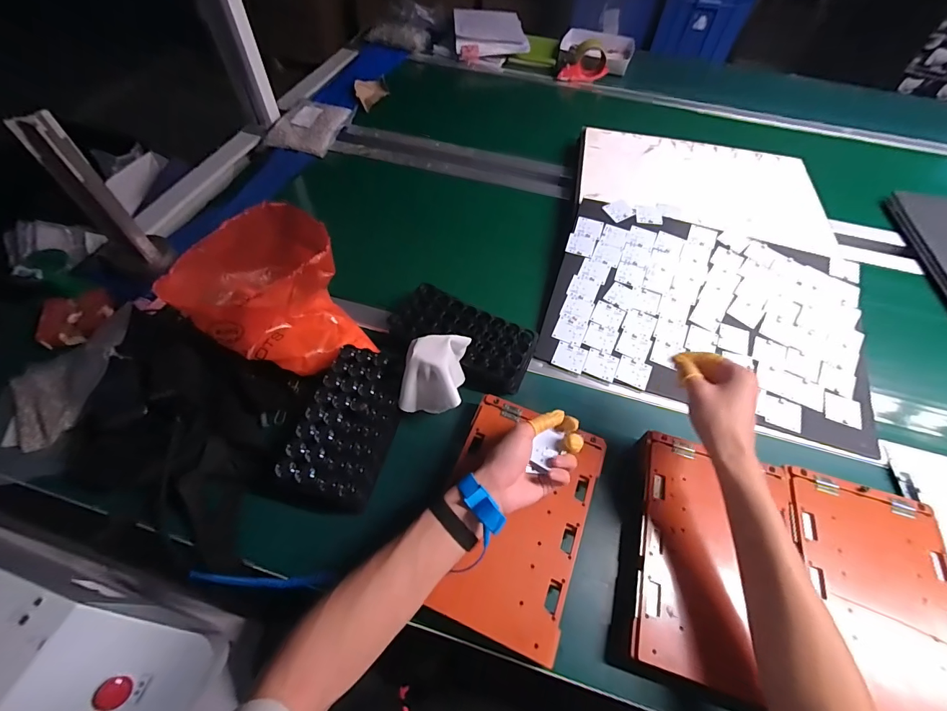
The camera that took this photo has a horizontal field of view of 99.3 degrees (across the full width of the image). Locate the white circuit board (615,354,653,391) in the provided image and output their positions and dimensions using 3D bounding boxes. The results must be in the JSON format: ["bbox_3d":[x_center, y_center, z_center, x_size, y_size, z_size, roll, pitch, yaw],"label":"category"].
[{"bbox_3d":[0.248,0.027,0.622,0.047,0.004,0.046,22,67,13],"label":"white circuit board"}]

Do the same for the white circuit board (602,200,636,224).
[{"bbox_3d":[0.280,-0.277,0.770,0.053,0.004,0.048,-25,65,-12],"label":"white circuit board"}]

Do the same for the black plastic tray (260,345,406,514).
[{"bbox_3d":[-0.169,0.091,0.517,0.126,0.067,0.203,14,57,7],"label":"black plastic tray"}]

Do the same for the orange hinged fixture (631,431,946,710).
[{"bbox_3d":[0.346,0.235,0.433,0.328,0.037,0.245,13,57,6],"label":"orange hinged fixture"}]

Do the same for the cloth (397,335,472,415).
[{"bbox_3d":[-0.049,0.022,0.538,0.078,0.106,0.104,11,57,5],"label":"cloth"}]

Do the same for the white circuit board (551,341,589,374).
[{"bbox_3d":[0.152,0.003,0.633,0.048,0.004,0.044,21,68,10],"label":"white circuit board"}]

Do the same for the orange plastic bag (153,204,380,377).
[{"bbox_3d":[-0.263,-0.072,0.537,0.181,0.167,0.177,35,62,19],"label":"orange plastic bag"}]

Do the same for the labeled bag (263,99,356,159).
[{"bbox_3d":[-0.392,-0.545,0.960,0.157,0.044,0.181,16,57,8],"label":"labeled bag"}]

